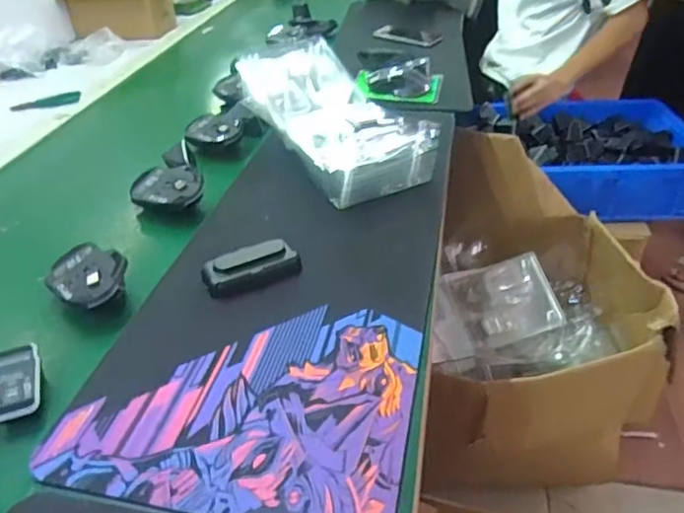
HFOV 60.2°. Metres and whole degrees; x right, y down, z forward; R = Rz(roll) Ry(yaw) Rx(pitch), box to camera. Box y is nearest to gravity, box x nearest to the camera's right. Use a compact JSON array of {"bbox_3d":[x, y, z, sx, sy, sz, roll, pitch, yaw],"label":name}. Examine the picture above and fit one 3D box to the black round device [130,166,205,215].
[{"bbox_3d":[-0.237,-0.091,0.803,0.095,0.031,0.095,-7,36,-7],"label":"black round device"}]

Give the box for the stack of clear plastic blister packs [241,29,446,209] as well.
[{"bbox_3d":[-0.022,-0.227,0.904,0.171,0.085,0.370,-21,53,-24],"label":"stack of clear plastic blister packs"}]

